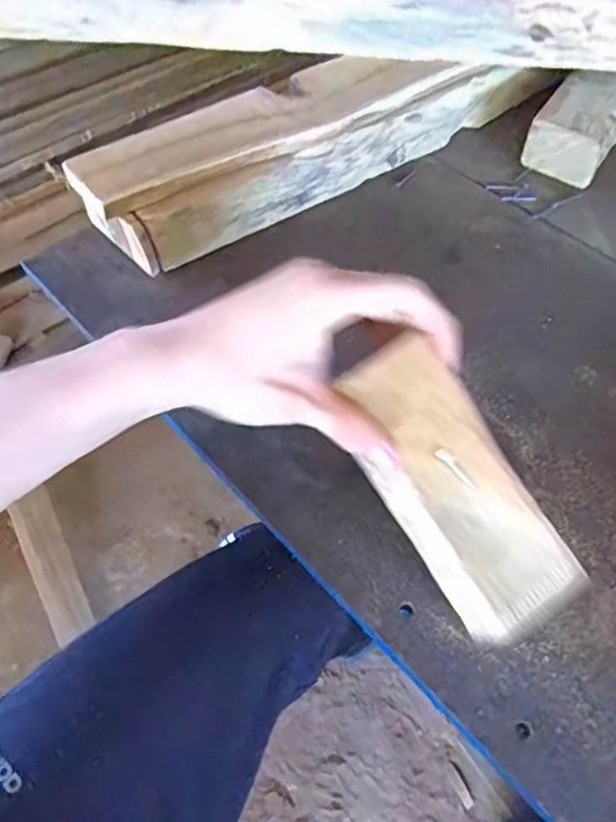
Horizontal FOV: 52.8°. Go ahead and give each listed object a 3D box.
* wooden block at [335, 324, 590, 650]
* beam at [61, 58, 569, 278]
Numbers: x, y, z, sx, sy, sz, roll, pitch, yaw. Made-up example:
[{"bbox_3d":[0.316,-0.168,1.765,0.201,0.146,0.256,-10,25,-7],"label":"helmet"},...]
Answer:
[{"bbox_3d":[0.069,0.033,0.289,0.062,0.021,0.138,-25,82,-19],"label":"wooden block"},{"bbox_3d":[0.014,-0.221,0.488,0.393,0.054,0.090,-31,61,-21],"label":"beam"}]

